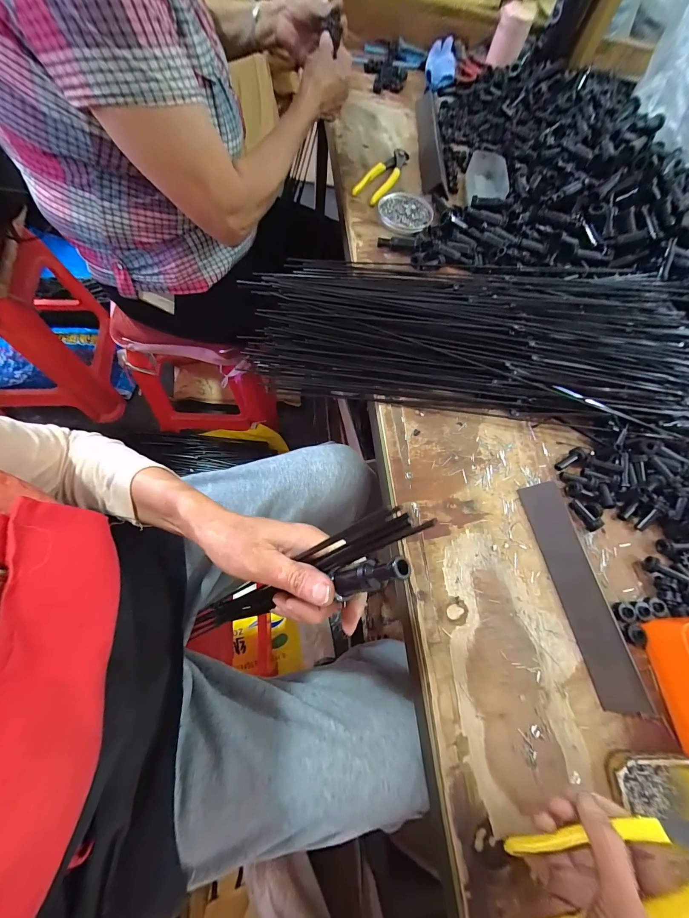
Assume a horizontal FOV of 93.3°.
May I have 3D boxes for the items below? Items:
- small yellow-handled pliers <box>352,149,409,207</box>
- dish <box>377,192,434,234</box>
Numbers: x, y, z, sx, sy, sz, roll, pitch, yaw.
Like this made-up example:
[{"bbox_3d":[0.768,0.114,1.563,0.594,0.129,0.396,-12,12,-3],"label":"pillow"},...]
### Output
[{"bbox_3d":[0.065,-0.507,0.582,0.050,0.020,0.162,28,65,2],"label":"small yellow-handled pliers"},{"bbox_3d":[0.104,-0.419,0.551,0.097,0.011,0.091,1,70,-2],"label":"dish"}]

